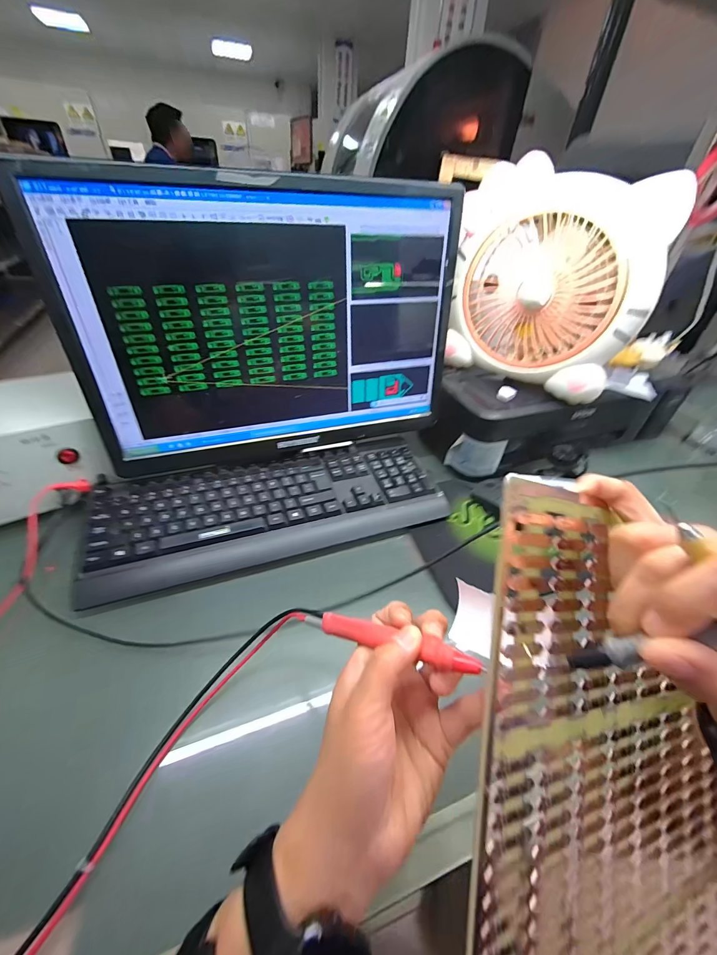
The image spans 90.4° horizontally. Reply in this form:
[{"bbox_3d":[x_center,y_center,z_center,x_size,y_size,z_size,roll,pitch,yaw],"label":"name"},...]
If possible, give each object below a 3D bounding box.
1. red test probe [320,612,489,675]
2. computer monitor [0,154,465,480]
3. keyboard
[{"bbox_3d":[0.021,0.100,0.220,0.110,0.008,0.013,-3,30,37],"label":"red test probe"},{"bbox_3d":[-0.088,-0.160,0.436,0.440,0.309,0.065,-12,42,-19],"label":"computer monitor"},{"bbox_3d":[-0.102,0.036,0.460,0.425,0.029,0.167,-11,42,-18],"label":"keyboard"}]

